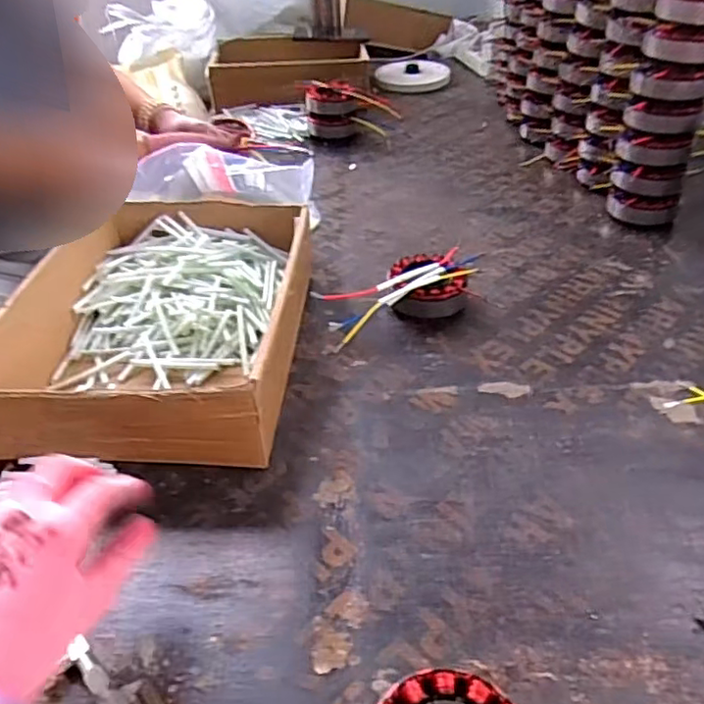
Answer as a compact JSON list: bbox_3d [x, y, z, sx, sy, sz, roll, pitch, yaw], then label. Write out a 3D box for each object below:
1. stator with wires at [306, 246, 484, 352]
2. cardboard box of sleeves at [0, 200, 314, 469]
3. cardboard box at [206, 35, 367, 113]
[{"bbox_3d":[0.053,-0.062,0.668,0.181,0.040,0.084,-18,42,-17],"label":"stator with wires"},{"bbox_3d":[-0.173,-0.039,0.606,0.241,0.103,0.338,1,40,6],"label":"cardboard box of sleeves"},{"bbox_3d":[-0.120,-0.547,1.221,0.302,0.105,0.210,-2,39,1],"label":"cardboard box"}]

